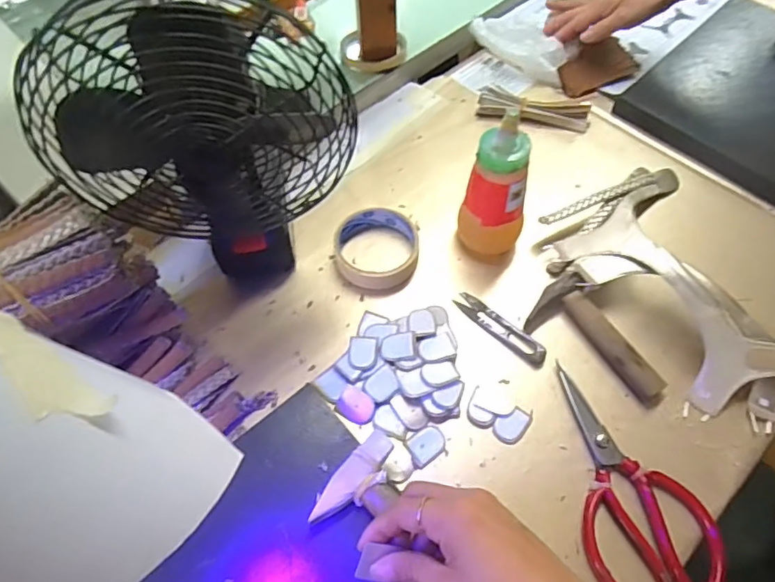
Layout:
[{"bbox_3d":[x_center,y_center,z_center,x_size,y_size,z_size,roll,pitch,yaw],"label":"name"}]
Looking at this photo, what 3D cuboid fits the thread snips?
[{"bbox_3d":[0.107,0.035,0.512,0.100,0.007,0.023,38,66,21],"label":"thread snips"}]

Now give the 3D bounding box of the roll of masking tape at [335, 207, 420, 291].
[{"bbox_3d":[-0.010,-0.045,0.548,0.083,0.020,0.091,0,59,1],"label":"roll of masking tape"}]

